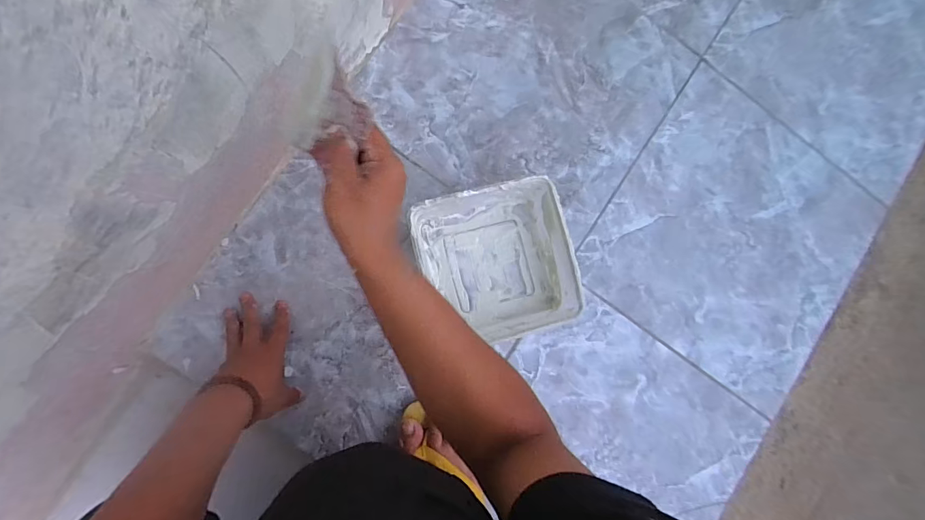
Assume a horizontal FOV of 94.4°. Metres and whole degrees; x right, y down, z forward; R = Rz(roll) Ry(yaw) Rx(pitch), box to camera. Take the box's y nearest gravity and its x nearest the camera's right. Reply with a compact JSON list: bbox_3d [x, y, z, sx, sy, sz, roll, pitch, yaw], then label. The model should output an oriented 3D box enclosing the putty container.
[{"bbox_3d":[0.044,0.003,0.572,0.183,0.070,0.188,-14,88,-8],"label":"putty container"}]

